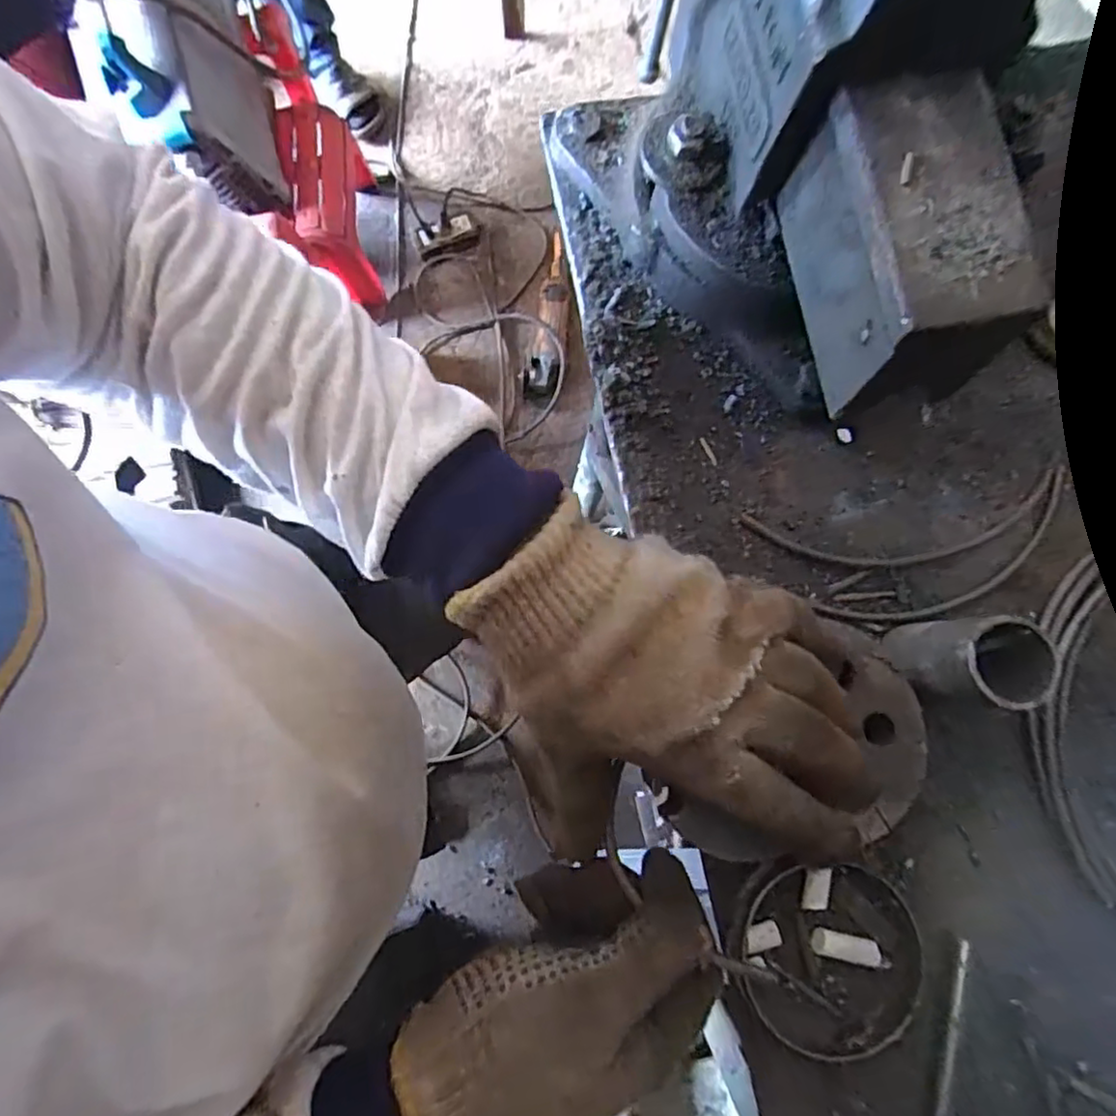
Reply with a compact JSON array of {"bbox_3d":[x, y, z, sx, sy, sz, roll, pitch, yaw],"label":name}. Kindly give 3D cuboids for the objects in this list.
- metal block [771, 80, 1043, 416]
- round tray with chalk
[{"bbox_3d":[0.152,-0.132,0.282,0.068,0.065,0.120,-10,80,-3],"label":"metal block"},{"bbox_3d":[0.139,0.201,0.323,0.089,0.020,0.083,0,80,-1],"label":"round tray with chalk"}]

